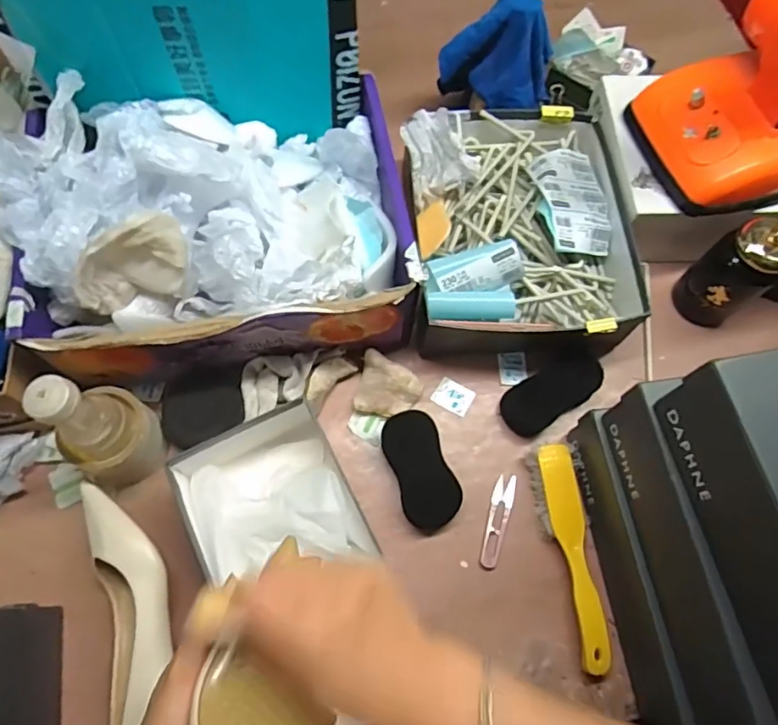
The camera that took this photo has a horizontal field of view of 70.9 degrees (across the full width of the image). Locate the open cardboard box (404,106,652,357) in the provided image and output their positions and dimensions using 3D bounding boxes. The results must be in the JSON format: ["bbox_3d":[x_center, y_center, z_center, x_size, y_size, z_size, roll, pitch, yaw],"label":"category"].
[{"bbox_3d":[0.157,-0.173,0.687,0.273,0.105,0.330,2,68,-1],"label":"open cardboard box"}]

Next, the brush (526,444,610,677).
[{"bbox_3d":[0.191,0.202,0.585,0.052,0.041,0.226,-1,68,-3],"label":"brush"}]

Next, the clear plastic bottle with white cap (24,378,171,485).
[{"bbox_3d":[-0.296,0.063,0.543,0.083,0.178,0.095,26,70,8],"label":"clear plastic bottle with white cap"}]

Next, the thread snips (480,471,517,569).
[{"bbox_3d":[0.123,0.178,0.614,0.024,0.006,0.105,15,69,4],"label":"thread snips"}]

